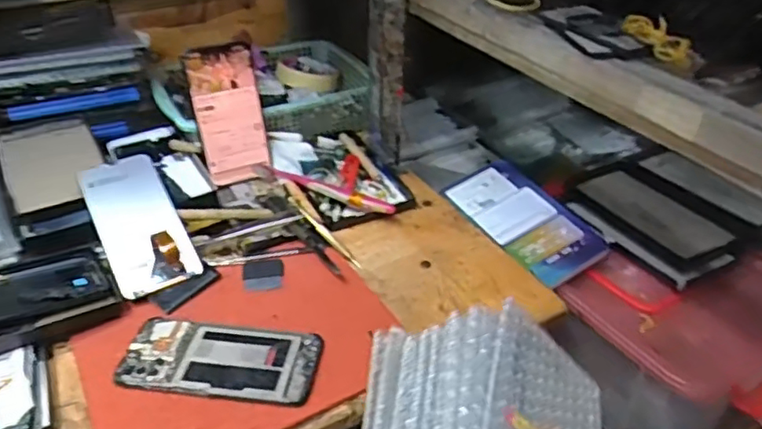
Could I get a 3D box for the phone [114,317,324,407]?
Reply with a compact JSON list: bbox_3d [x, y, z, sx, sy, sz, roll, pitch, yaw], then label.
[{"bbox_3d":[-0.132,0.120,0.509,0.159,0.007,0.074,5,36,6],"label":"phone"}]

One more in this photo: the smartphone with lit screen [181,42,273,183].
[{"bbox_3d":[-0.173,-0.115,0.701,0.075,0.153,0.009,-17,22,-20],"label":"smartphone with lit screen"}]

